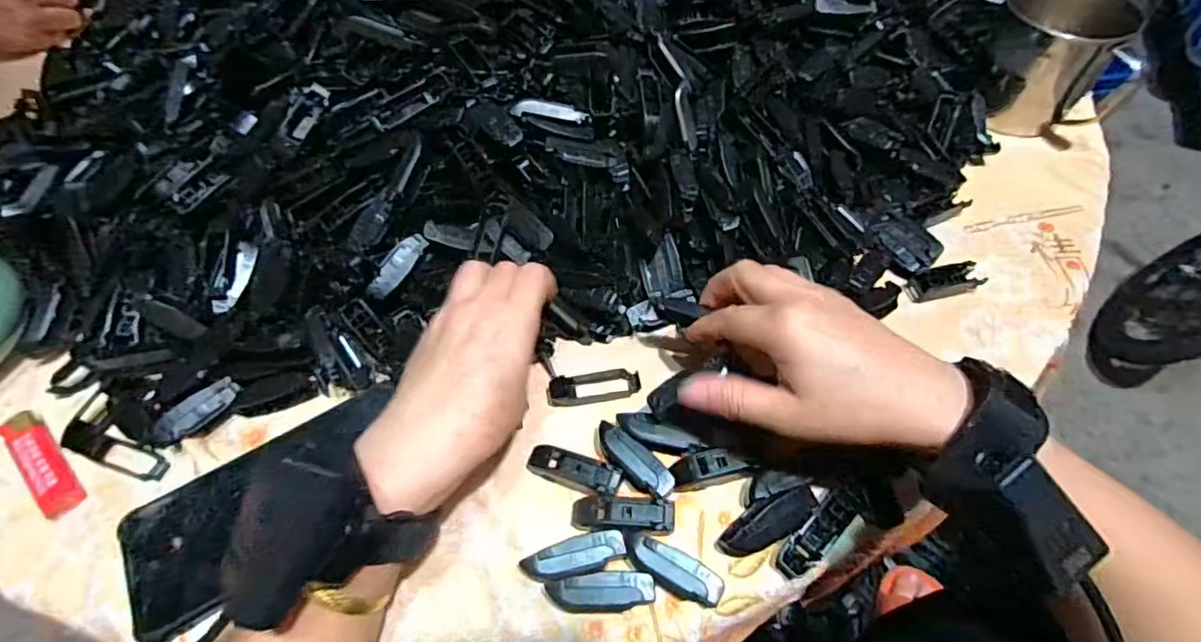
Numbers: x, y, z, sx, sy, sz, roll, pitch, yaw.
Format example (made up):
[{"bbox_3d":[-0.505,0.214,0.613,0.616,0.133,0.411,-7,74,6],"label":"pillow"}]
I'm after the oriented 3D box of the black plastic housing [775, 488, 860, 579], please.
[{"bbox_3d":[0.118,0.115,0.309,0.054,0.015,0.019,-37,63,-18],"label":"black plastic housing"}]

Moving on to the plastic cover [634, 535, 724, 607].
[{"bbox_3d":[0.040,0.131,0.299,0.048,0.019,0.016,22,62,17],"label":"plastic cover"}]

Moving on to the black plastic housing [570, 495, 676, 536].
[{"bbox_3d":[0.012,0.107,0.317,0.057,0.015,0.020,4,58,6],"label":"black plastic housing"}]

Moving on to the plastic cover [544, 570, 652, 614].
[{"bbox_3d":[0.000,0.139,0.294,0.054,0.011,0.018,-5,58,1],"label":"plastic cover"}]

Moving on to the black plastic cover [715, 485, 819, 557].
[{"bbox_3d":[0.091,0.109,0.310,0.058,0.019,0.020,-23,59,-10],"label":"black plastic cover"}]

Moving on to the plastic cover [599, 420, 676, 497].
[{"bbox_3d":[0.018,0.080,0.329,0.053,0.010,0.019,39,68,24],"label":"plastic cover"}]

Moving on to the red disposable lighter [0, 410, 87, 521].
[{"bbox_3d":[-0.340,0.084,0.349,0.083,0.009,0.022,38,68,24],"label":"red disposable lighter"}]

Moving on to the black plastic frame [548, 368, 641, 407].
[{"bbox_3d":[-0.004,0.040,0.361,0.058,0.012,0.019,-9,58,-2],"label":"black plastic frame"}]

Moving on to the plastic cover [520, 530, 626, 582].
[{"bbox_3d":[-0.014,0.127,0.306,0.053,0.015,0.019,-11,58,-3],"label":"plastic cover"}]

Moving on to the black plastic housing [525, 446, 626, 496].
[{"bbox_3d":[-0.016,0.086,0.332,0.058,0.015,0.016,9,58,25],"label":"black plastic housing"}]

